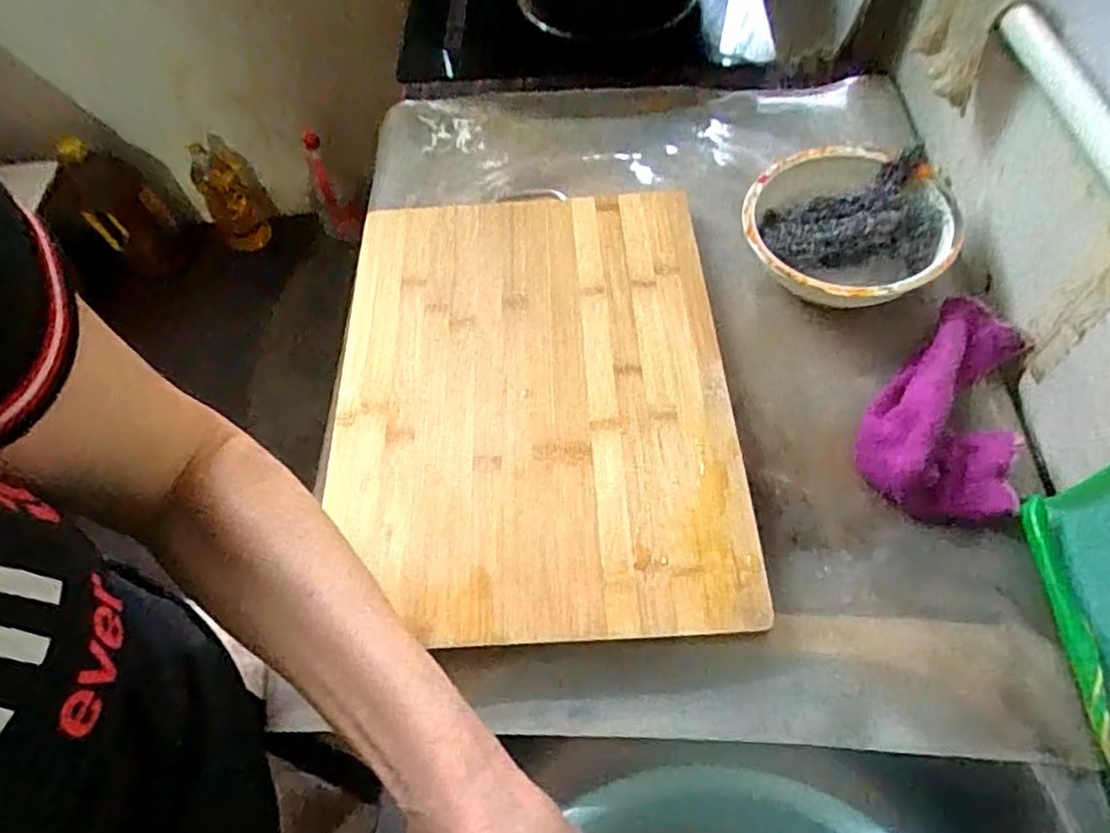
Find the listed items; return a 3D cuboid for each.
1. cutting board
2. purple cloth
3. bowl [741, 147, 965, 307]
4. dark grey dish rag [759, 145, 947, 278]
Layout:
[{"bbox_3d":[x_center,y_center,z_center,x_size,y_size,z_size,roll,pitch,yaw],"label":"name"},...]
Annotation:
[{"bbox_3d":[-0.018,-0.029,0.492,0.282,0.022,0.377,-2,58,0],"label":"cutting board"},{"bbox_3d":[0.275,-0.008,0.462,0.097,0.042,0.160,25,62,17],"label":"purple cloth"},{"bbox_3d":[0.229,-0.147,0.536,0.151,0.058,0.155,-1,58,1],"label":"bowl"},{"bbox_3d":[0.232,-0.157,0.543,0.129,0.055,0.087,3,57,4],"label":"dark grey dish rag"}]

